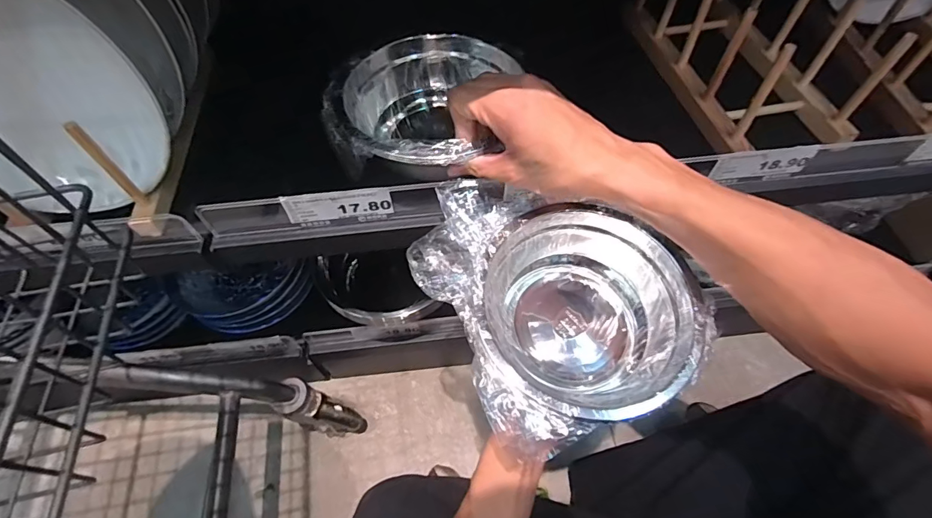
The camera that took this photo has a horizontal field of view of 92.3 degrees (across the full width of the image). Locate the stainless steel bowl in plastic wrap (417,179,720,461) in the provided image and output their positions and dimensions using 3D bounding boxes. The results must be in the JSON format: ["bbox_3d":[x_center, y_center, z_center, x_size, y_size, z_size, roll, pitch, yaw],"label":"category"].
[{"bbox_3d":[0.073,0.031,0.375,0.188,0.093,0.210,-26,61,-15],"label":"stainless steel bowl in plastic wrap"}]

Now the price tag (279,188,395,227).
[{"bbox_3d":[-0.110,-0.045,0.395,0.090,0.038,0.004,-5,50,-4],"label":"price tag"}]

